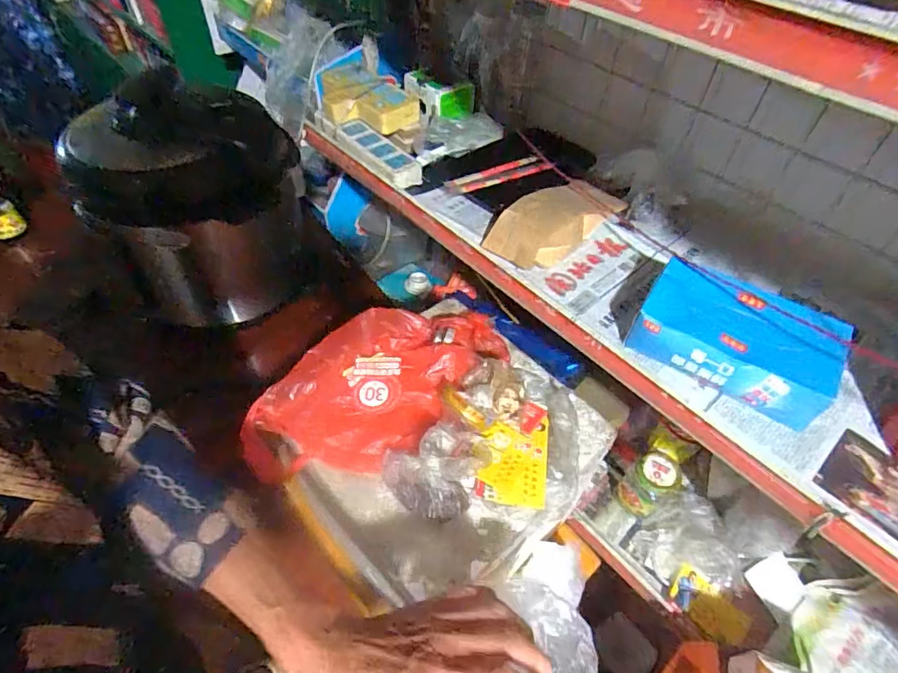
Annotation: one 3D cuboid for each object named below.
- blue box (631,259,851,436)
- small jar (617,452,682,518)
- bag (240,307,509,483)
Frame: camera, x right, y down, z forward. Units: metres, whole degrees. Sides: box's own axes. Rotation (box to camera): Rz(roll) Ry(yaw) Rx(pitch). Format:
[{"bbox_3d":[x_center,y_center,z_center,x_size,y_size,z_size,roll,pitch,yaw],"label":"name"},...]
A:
[{"bbox_3d":[0.301,0.004,0.532,0.185,0.063,0.120,28,54,19],"label":"blue box"},{"bbox_3d":[0.303,0.222,0.758,0.071,0.090,0.062,-32,58,-26],"label":"small jar"},{"bbox_3d":[-0.082,0.054,0.574,0.182,0.046,0.293,30,55,21],"label":"bag"}]

